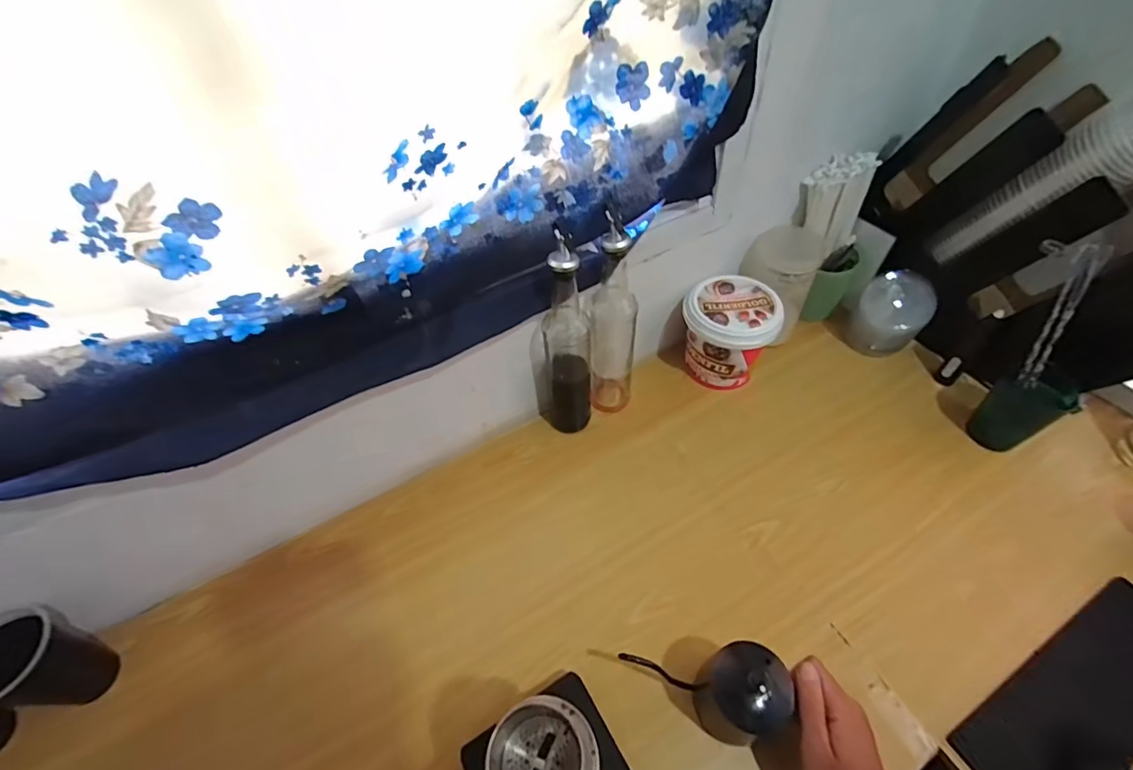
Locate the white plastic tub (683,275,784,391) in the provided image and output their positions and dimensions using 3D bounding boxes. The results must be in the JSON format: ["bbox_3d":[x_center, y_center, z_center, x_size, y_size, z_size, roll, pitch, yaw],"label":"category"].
[{"bbox_3d":[0.238,-0.075,0.732,0.124,0.124,0.118,-2,50,2],"label":"white plastic tub"}]

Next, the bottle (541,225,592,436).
[{"bbox_3d":[0.003,-0.053,0.623,0.053,0.310,0.058,0,51,3],"label":"bottle"}]

